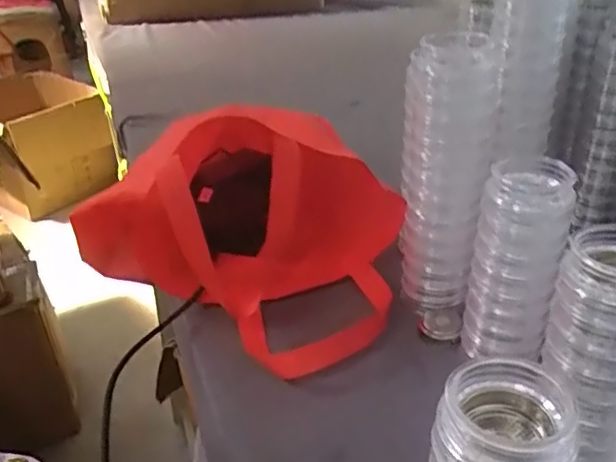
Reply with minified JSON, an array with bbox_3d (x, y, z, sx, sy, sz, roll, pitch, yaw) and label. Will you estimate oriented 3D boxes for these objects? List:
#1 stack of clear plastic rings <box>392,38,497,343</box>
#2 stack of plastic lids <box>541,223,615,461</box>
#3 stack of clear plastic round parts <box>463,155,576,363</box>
[{"bbox_3d":[0.122,-0.032,0.561,0.077,0.251,0.086,3,31,9],"label":"stack of clear plastic rings"},{"bbox_3d":[0.196,0.089,0.427,0.068,0.175,0.074,14,34,26],"label":"stack of plastic lids"},{"bbox_3d":[0.168,0.029,0.512,0.068,0.162,0.053,9,32,17],"label":"stack of clear plastic round parts"}]

